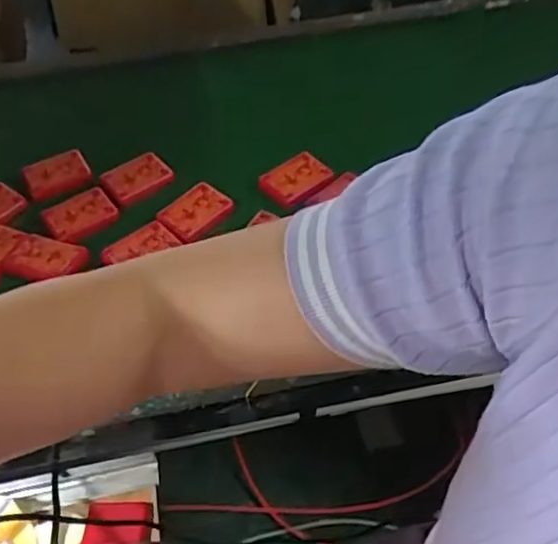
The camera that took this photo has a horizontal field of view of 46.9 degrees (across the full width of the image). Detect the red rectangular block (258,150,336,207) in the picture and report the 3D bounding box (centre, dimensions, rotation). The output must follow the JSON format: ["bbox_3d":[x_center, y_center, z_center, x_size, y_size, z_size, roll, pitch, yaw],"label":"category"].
[{"bbox_3d":[0.023,-0.112,0.772,0.079,0.019,0.054,-36,54,-28],"label":"red rectangular block"}]

